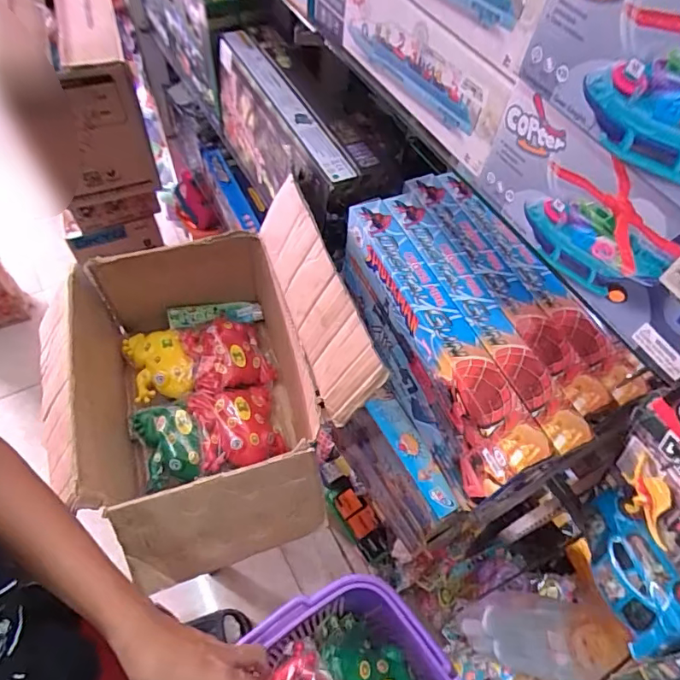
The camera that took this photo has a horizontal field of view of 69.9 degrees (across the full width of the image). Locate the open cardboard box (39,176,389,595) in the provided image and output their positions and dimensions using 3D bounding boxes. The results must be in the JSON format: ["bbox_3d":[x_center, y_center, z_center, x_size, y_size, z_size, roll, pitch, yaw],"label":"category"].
[{"bbox_3d":[-0.209,0.068,0.748,0.421,0.341,0.490,-17,61,-14],"label":"open cardboard box"}]

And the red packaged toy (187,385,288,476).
[{"bbox_3d":[-0.176,0.151,0.845,0.139,0.068,0.149,-14,60,-13],"label":"red packaged toy"}]

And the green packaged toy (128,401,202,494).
[{"bbox_3d":[-0.292,0.175,0.825,0.105,0.038,0.152,-21,62,-16],"label":"green packaged toy"}]

